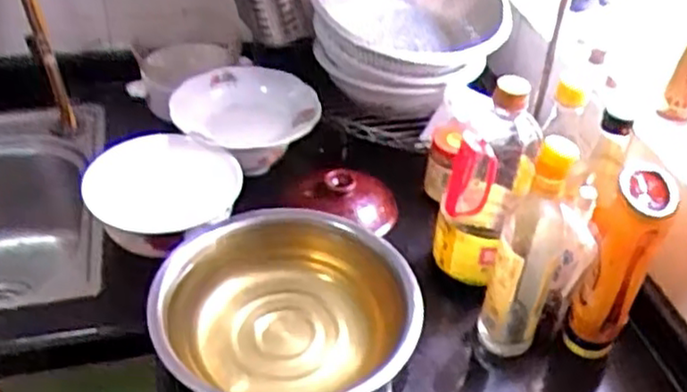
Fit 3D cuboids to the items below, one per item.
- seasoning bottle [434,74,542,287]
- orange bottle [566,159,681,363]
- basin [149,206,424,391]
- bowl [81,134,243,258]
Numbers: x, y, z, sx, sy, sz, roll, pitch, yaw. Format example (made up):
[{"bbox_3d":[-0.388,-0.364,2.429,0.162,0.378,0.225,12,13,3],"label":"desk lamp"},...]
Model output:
[{"bbox_3d":[0.158,-0.018,0.773,0.084,0.247,0.096,22,44,20],"label":"seasoning bottle"},{"bbox_3d":[0.265,0.073,0.705,0.060,0.219,0.053,23,44,21],"label":"orange bottle"},{"bbox_3d":[-0.052,0.113,0.718,0.240,0.078,0.260,2,41,-2],"label":"basin"},{"bbox_3d":[-0.216,0.001,0.850,0.172,0.060,0.165,2,41,-2],"label":"bowl"}]

